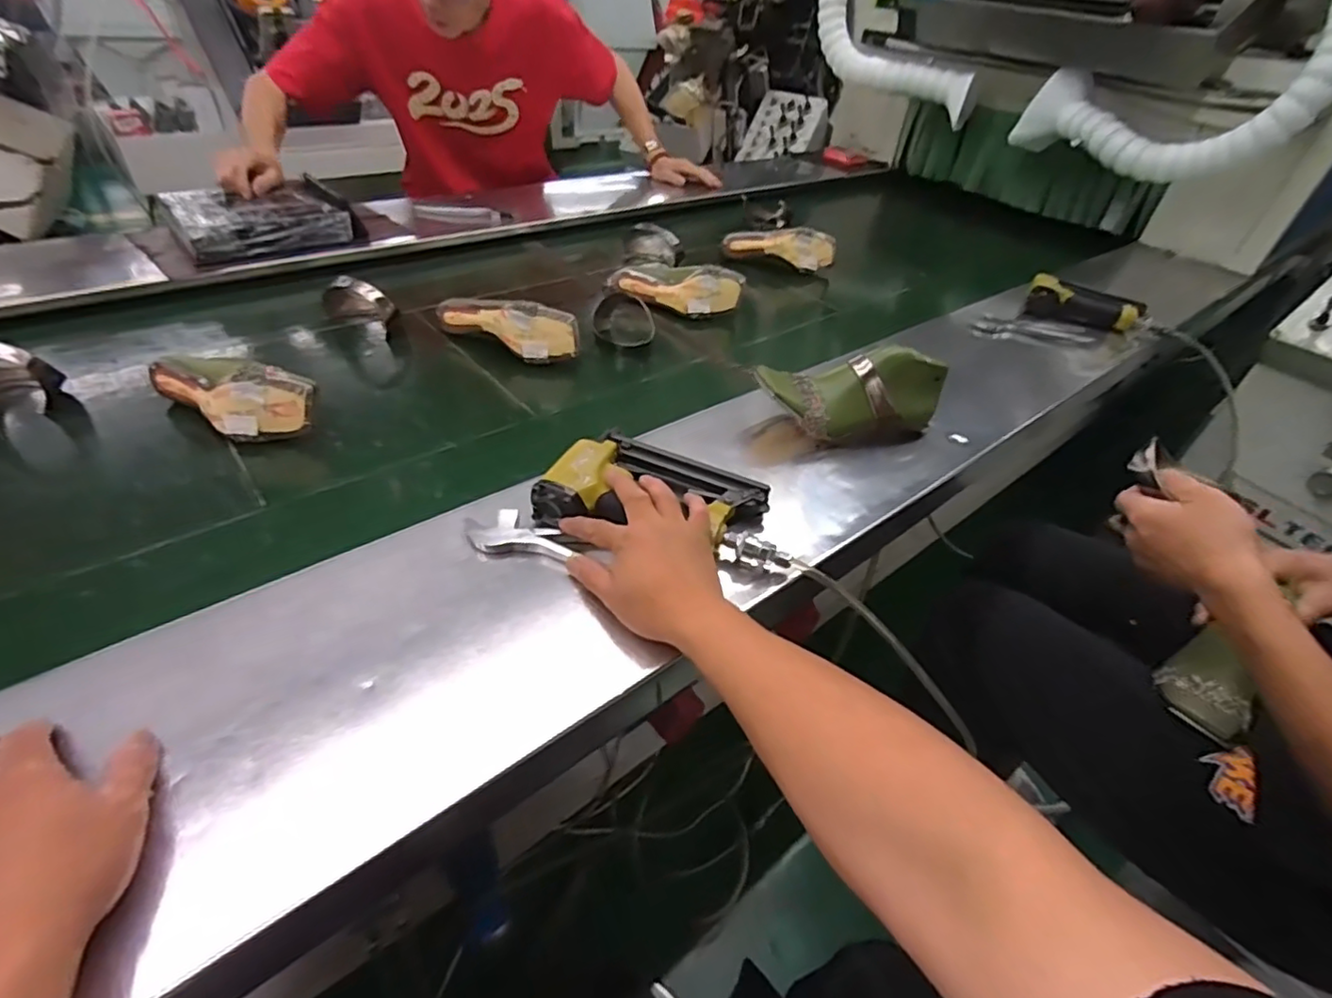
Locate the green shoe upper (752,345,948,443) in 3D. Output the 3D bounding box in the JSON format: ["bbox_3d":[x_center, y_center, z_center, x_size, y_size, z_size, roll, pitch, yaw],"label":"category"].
[{"bbox_3d":[0.217,-0.121,0.717,0.222,0.091,0.079,-8,43,-15],"label":"green shoe upper"}]

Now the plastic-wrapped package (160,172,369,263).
[{"bbox_3d":[-0.666,-0.467,1.029,0.257,0.061,0.183,-28,51,-32],"label":"plastic-wrapped package"}]

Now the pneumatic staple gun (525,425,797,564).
[{"bbox_3d":[0.006,0.000,0.586,0.226,0.046,0.132,17,42,13],"label":"pneumatic staple gun"}]

